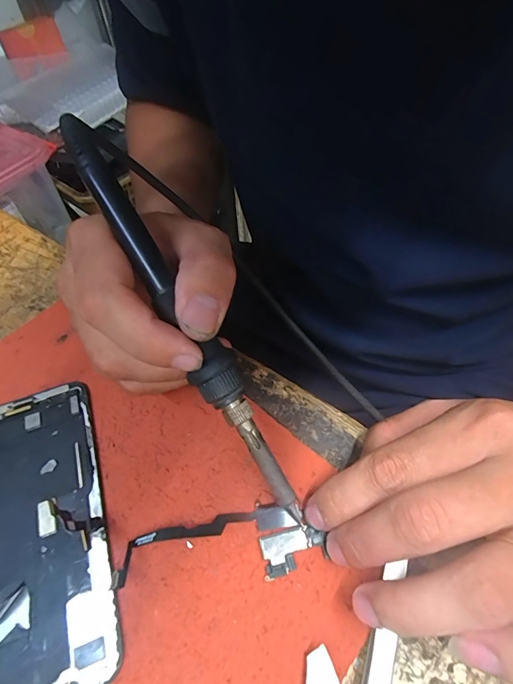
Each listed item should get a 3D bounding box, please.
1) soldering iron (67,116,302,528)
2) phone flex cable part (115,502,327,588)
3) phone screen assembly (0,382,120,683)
[{"bbox_3d":[-0.030,-0.006,0.165,0.018,0.015,0.196,-31,92,-20],"label":"soldering iron"},{"bbox_3d":[-0.015,0.089,0.169,0.089,0.006,0.028,0,53,-5],"label":"phone flex cable part"},{"bbox_3d":[-0.106,0.086,0.177,0.065,0.006,0.139,-17,56,-10],"label":"phone screen assembly"}]

